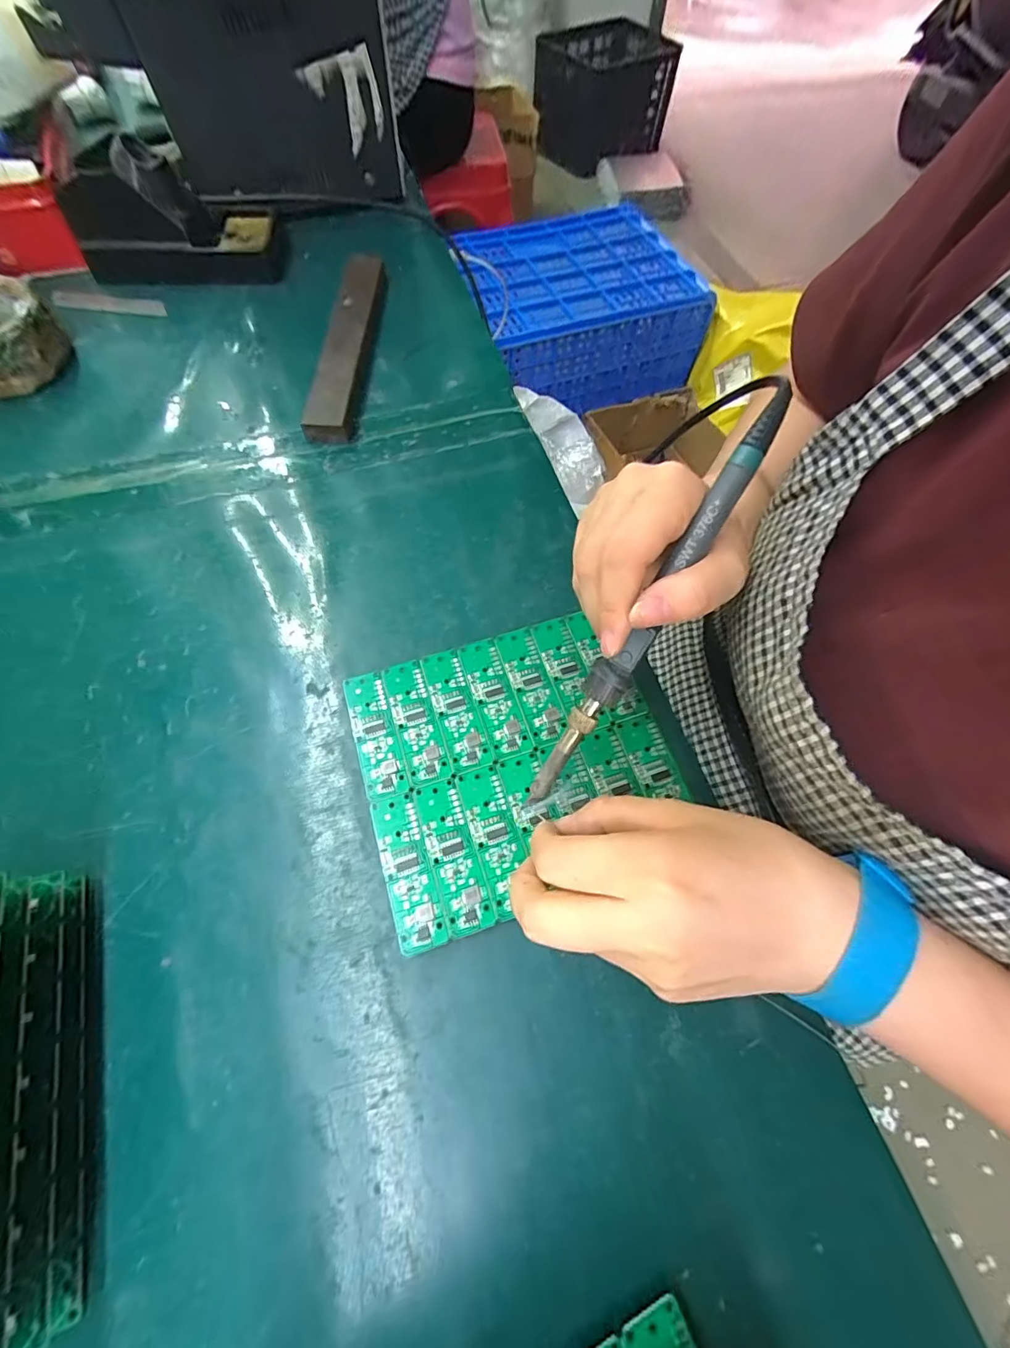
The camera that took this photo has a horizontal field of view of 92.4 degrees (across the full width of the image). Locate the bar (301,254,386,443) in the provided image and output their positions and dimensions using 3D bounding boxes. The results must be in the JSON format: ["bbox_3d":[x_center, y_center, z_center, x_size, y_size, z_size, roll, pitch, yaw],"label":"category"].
[{"bbox_3d":[-0.122,-0.267,0.385,0.032,0.016,0.209,4,65,-1],"label":"bar"}]

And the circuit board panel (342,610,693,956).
[{"bbox_3d":[0.005,0.041,0.247,0.148,0.004,0.134,-17,67,-10],"label":"circuit board panel"}]

